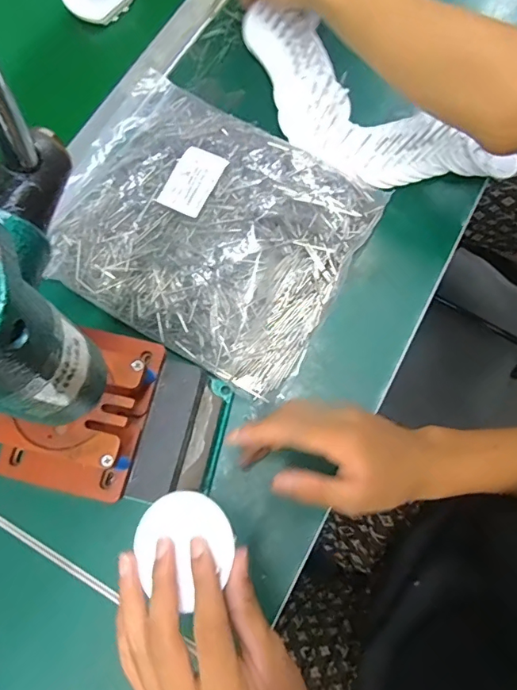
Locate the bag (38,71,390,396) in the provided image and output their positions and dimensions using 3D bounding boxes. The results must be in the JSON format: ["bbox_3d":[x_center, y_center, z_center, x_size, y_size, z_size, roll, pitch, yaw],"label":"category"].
[{"bbox_3d":[-0.050,-0.116,0.418,0.274,0.056,0.227,29,75,9],"label":"bag"}]

